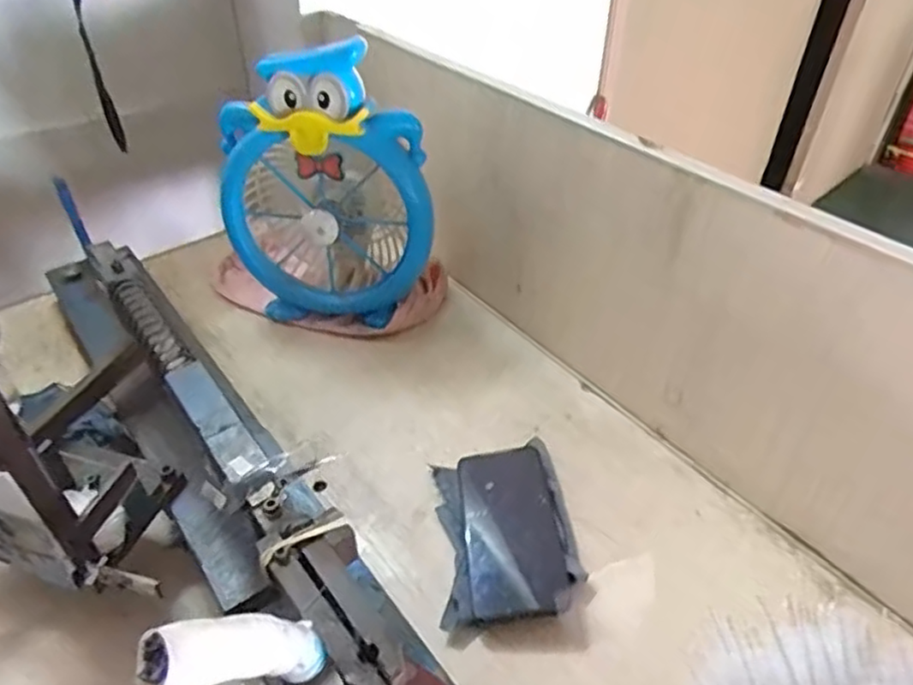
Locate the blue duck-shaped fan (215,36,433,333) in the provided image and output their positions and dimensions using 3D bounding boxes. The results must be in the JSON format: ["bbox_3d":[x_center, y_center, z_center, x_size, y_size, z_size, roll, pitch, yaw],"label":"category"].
[{"bbox_3d":[-0.138,-0.175,0.758,0.219,0.289,0.144,0,41,2],"label":"blue duck-shaped fan"}]

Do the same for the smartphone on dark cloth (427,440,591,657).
[{"bbox_3d":[0.043,0.158,0.582,0.115,0.031,0.172,-3,41,-2],"label":"smartphone on dark cloth"}]

